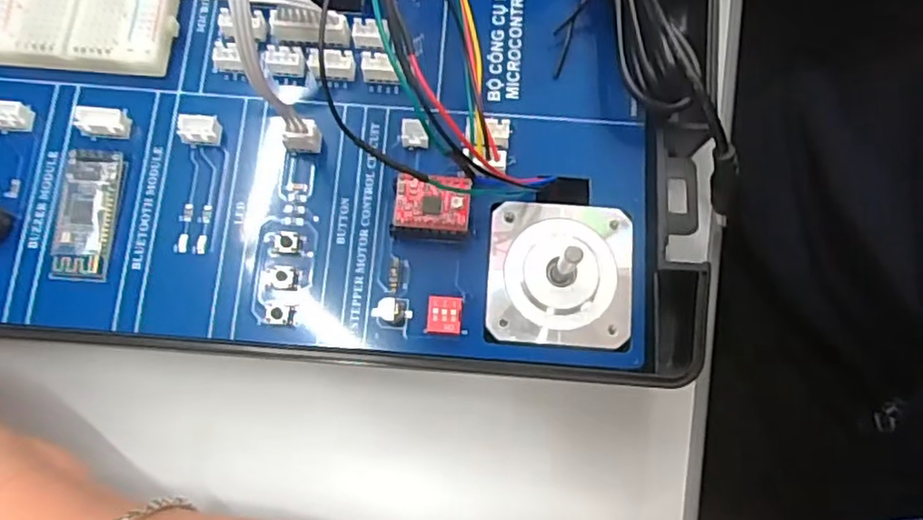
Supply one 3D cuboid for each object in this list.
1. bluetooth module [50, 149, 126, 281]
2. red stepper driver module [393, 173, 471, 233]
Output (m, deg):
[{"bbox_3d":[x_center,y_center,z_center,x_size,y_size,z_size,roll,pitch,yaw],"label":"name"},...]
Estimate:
[{"bbox_3d":[-0.109,-0.013,0.189,0.016,0.004,0.038,3,76,1],"label":"bluetooth module"},{"bbox_3d":[-0.008,-0.017,0.181,0.021,0.006,0.015,4,76,1],"label":"red stepper driver module"}]

